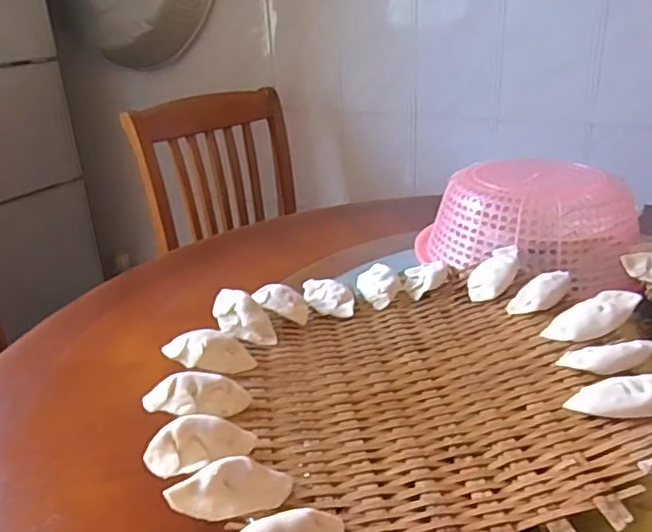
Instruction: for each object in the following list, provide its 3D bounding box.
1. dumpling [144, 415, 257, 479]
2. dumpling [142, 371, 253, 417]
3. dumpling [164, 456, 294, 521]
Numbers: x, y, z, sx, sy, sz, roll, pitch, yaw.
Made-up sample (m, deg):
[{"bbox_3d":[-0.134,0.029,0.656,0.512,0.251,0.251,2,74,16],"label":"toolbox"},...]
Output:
[{"bbox_3d":[-0.085,0.121,0.407,0.072,0.026,0.029,-10,25,-16],"label":"dumpling"},{"bbox_3d":[-0.099,0.100,0.457,0.077,0.023,0.035,-7,25,-10],"label":"dumpling"},{"bbox_3d":[-0.056,0.137,0.369,0.080,0.017,0.034,4,18,-34],"label":"dumpling"}]

